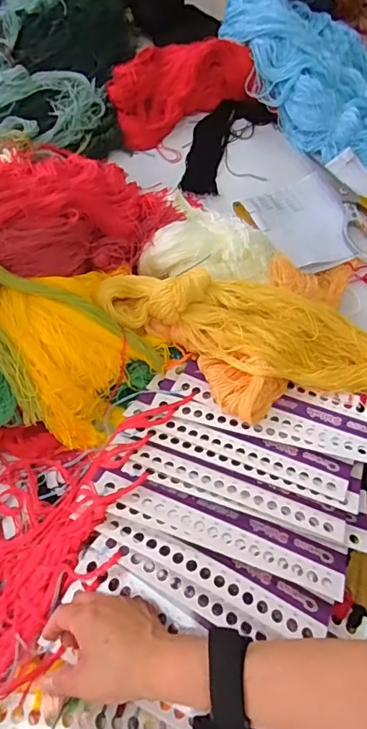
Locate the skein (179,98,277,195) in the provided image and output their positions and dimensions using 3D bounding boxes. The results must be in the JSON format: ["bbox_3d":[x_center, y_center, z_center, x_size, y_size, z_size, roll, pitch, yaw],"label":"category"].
[{"bbox_3d":[0.053,-0.323,0.723,0.095,0.025,0.179,27,70,10],"label":"skein"}]

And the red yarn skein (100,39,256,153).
[{"bbox_3d":[-0.016,-0.436,0.742,0.210,0.069,0.155,-24,70,-10],"label":"red yarn skein"}]

